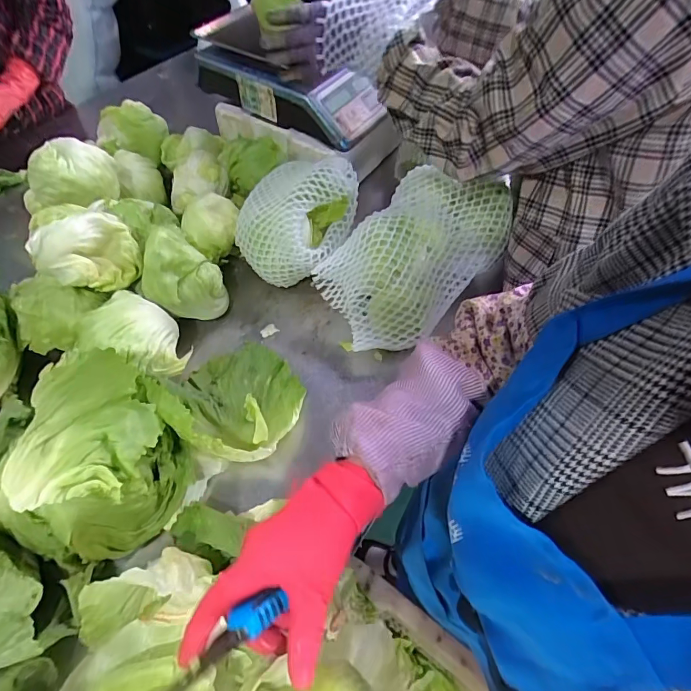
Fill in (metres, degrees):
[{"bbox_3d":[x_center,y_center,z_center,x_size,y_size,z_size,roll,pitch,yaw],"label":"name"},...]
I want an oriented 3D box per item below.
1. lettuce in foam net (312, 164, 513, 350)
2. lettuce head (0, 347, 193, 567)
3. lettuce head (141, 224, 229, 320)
[{"bbox_3d":[0.104,-0.139,0.651,0.196,0.111,0.316,34,61,20],"label":"lettuce in foam net"},{"bbox_3d":[-0.259,0.124,0.450,0.129,0.160,0.190,30,60,18],"label":"lettuce head"},{"bbox_3d":[-0.243,-0.105,0.623,0.109,0.104,0.103,-19,58,-14],"label":"lettuce head"}]

